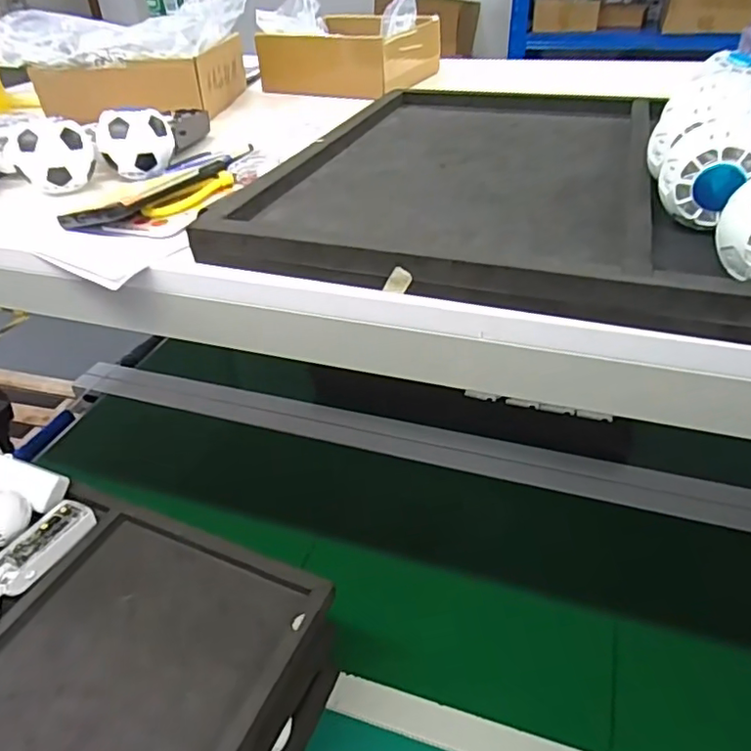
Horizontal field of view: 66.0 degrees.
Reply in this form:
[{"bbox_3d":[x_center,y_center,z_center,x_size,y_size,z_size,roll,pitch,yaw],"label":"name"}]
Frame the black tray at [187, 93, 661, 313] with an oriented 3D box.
[{"bbox_3d":[0.086,-0.187,0.504,0.276,0.025,0.439,10,38,17],"label":"black tray"}]

